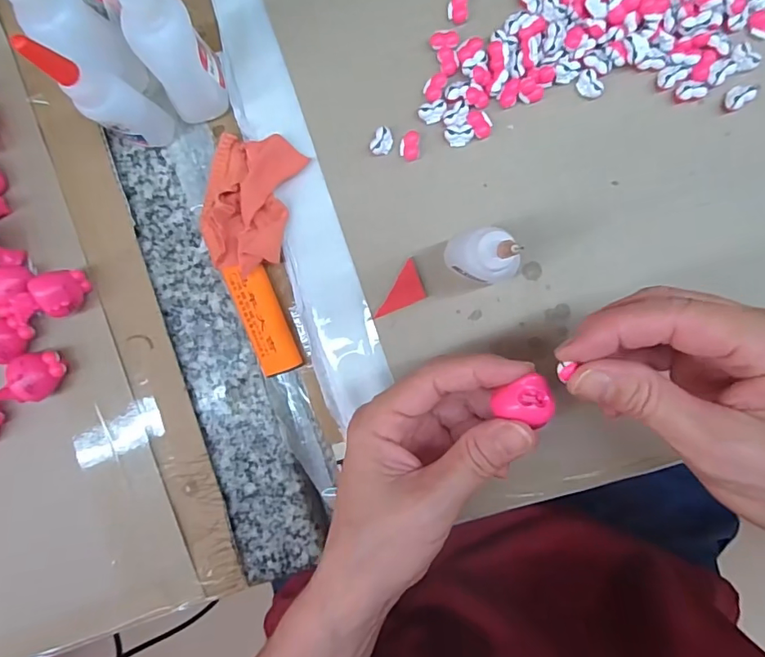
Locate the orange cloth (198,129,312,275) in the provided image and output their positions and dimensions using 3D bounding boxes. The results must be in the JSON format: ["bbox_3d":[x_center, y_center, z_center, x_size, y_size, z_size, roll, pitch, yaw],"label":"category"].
[{"bbox_3d":[-0.072,-0.068,0.268,0.046,0.020,0.071,16,93,4],"label":"orange cloth"}]

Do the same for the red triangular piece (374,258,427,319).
[{"bbox_3d":[0.013,-0.018,0.270,0.016,0.008,0.034,30,94,3],"label":"red triangular piece"}]

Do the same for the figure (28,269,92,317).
[{"bbox_3d":[-0.171,-0.019,0.270,0.017,0.026,0.024,-9,91,5],"label":"figure"}]

